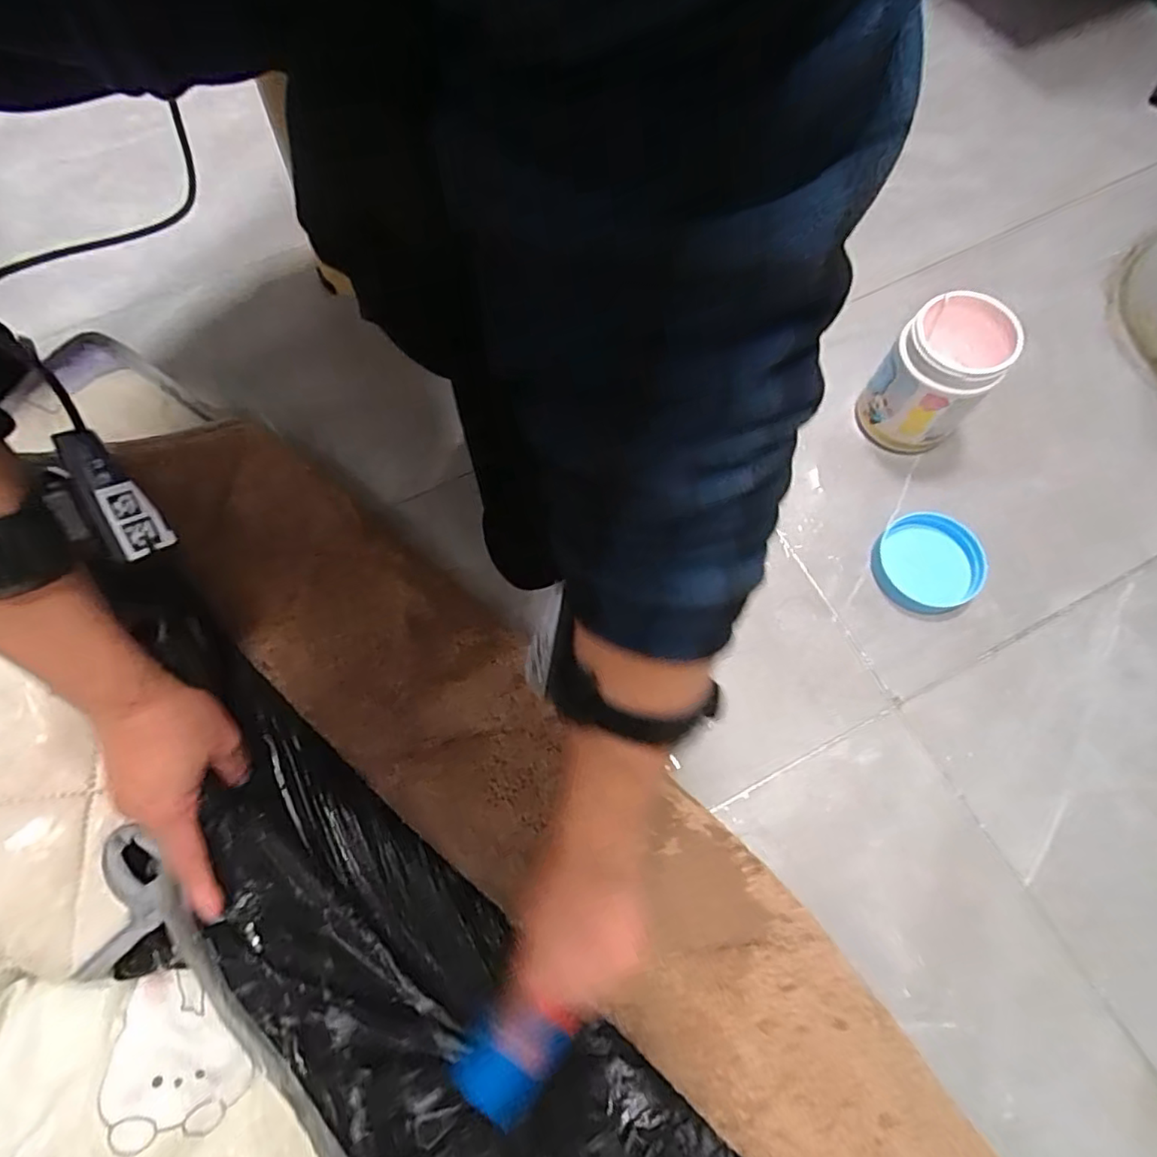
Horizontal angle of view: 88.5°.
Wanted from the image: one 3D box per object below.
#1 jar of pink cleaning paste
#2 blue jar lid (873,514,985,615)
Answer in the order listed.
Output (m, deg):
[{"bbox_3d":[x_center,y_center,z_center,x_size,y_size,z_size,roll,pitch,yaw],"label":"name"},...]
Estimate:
[{"bbox_3d":[0.329,-0.182,0.555,0.087,0.137,0.085,-1,69,2],"label":"jar of pink cleaning paste"},{"bbox_3d":[0.328,-0.014,0.560,0.097,0.022,0.092,-1,69,2],"label":"blue jar lid"}]

